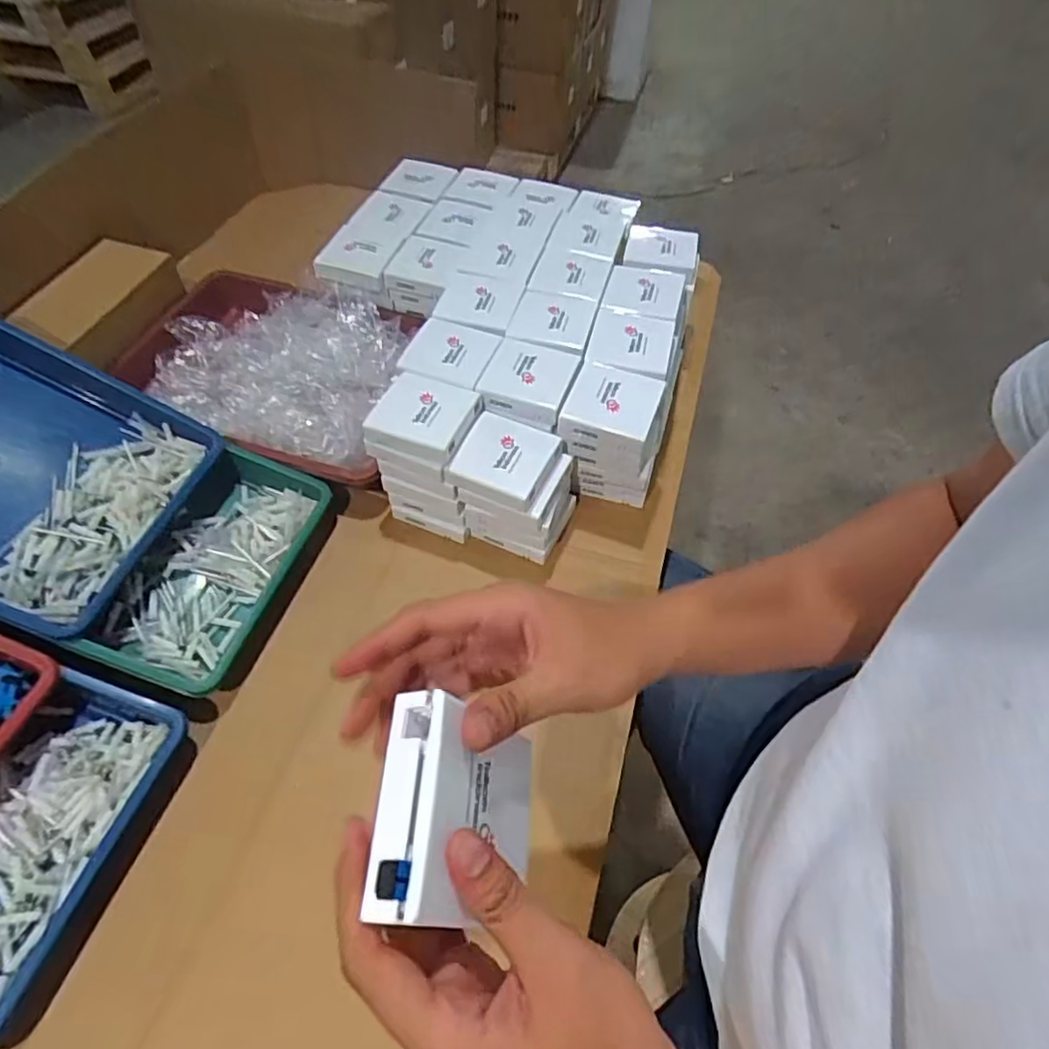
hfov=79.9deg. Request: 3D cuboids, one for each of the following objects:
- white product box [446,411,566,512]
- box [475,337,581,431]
[{"bbox_3d":[-0.016,-0.064,0.595,0.084,0.027,0.087,21,56,12],"label":"white product box"},{"bbox_3d":[0.004,-0.146,0.632,0.081,0.025,0.091,17,55,9],"label":"box"}]

